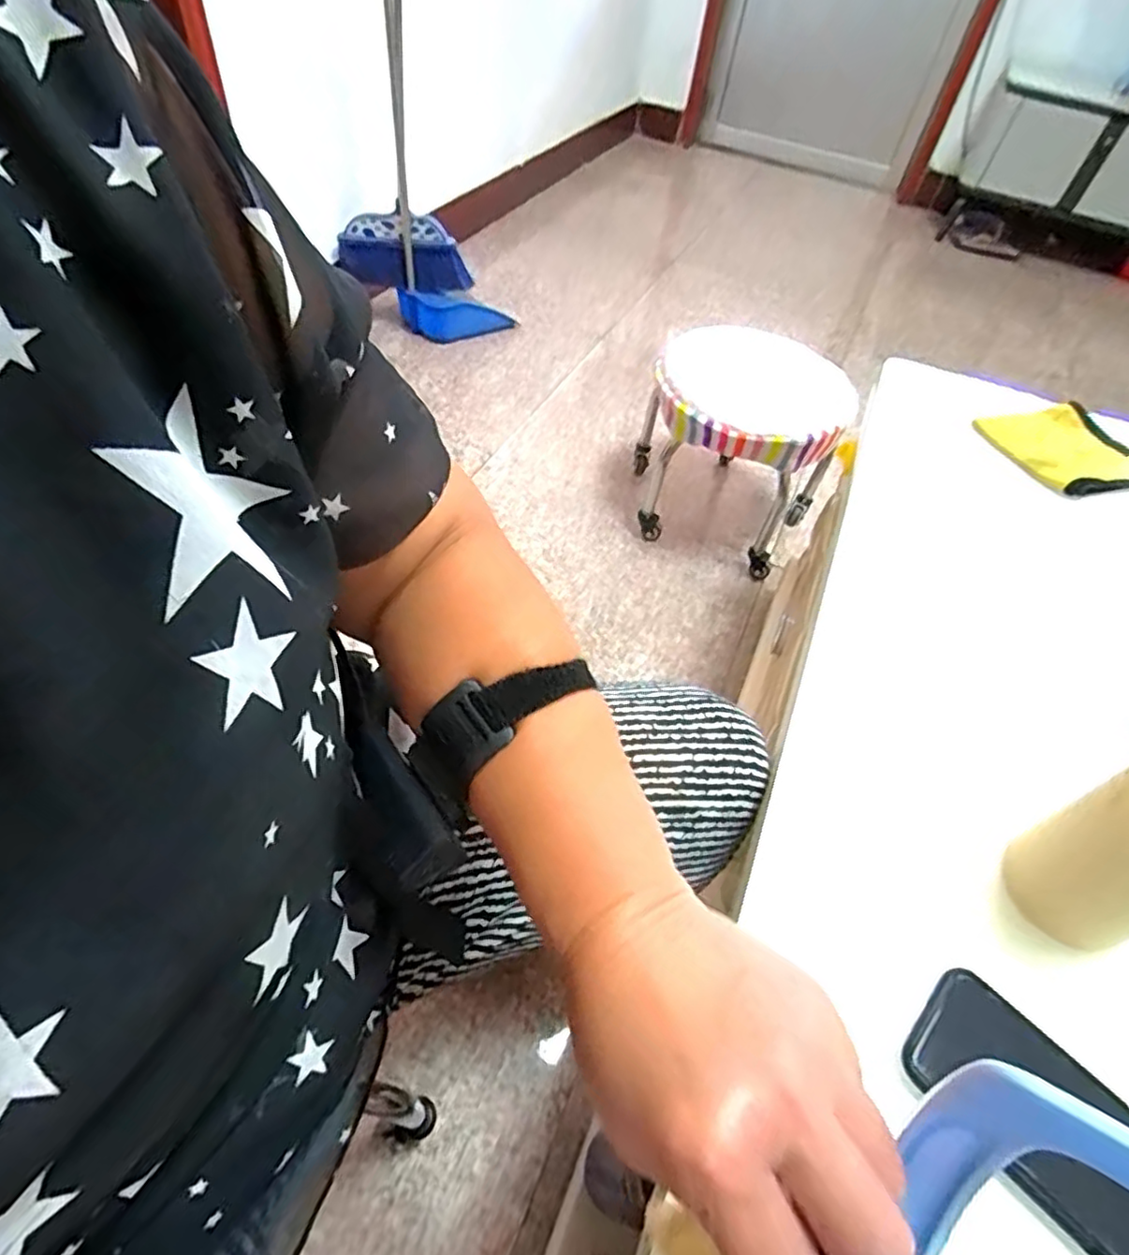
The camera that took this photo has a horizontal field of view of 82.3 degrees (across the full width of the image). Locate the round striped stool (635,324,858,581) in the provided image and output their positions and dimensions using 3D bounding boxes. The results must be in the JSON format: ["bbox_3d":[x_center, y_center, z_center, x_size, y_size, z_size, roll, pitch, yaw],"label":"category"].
[{"bbox_3d":[0.300,-0.325,1.170,0.338,0.316,0.317,-1,53,2],"label":"round striped stool"}]

